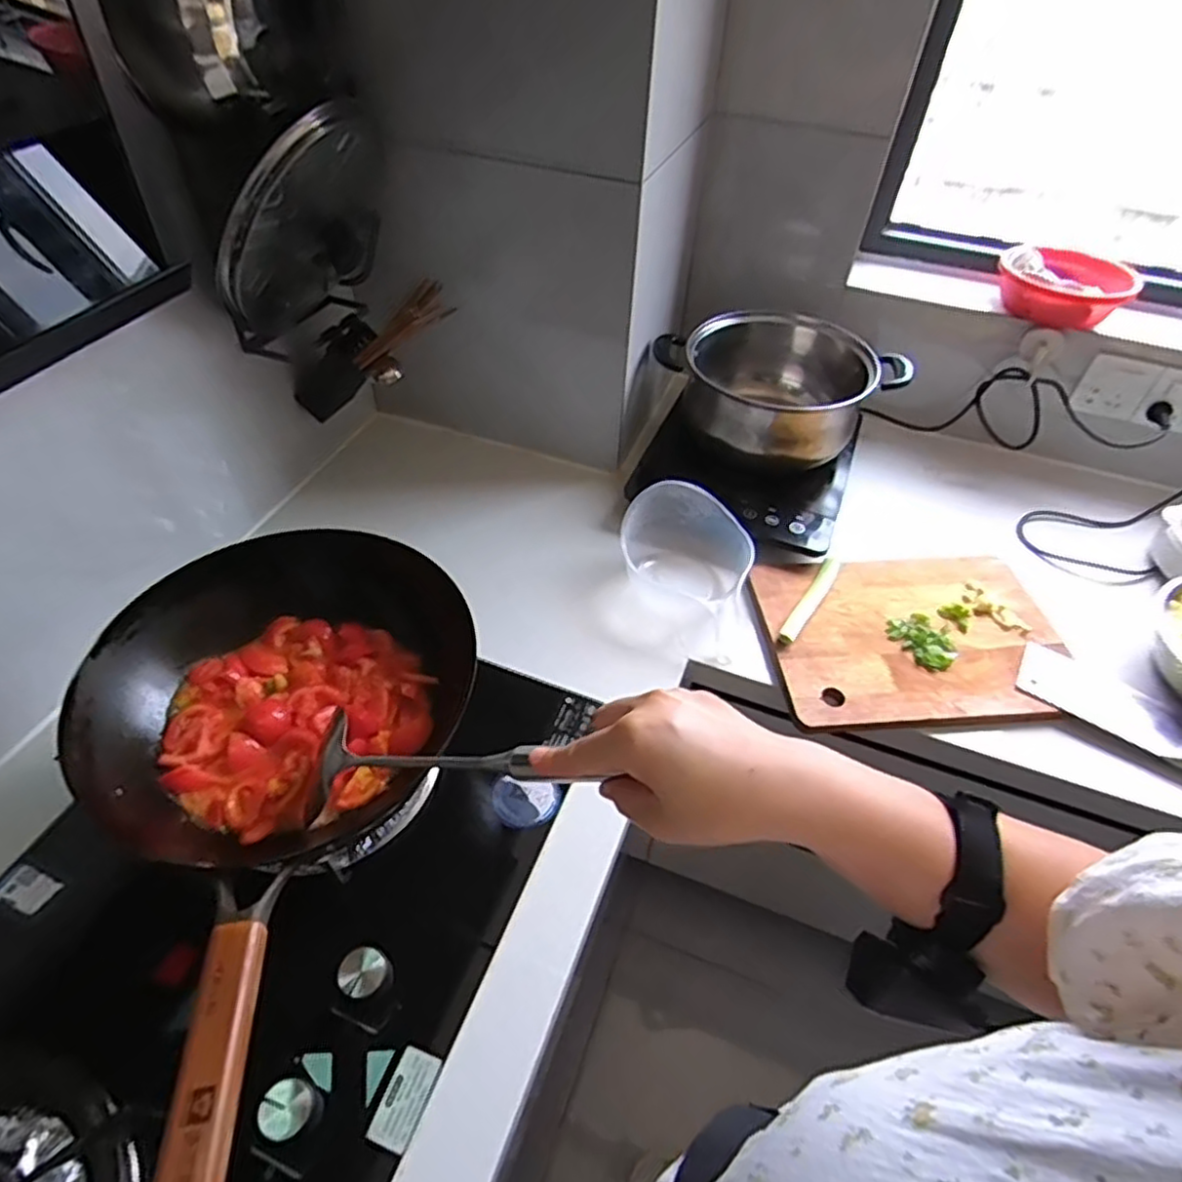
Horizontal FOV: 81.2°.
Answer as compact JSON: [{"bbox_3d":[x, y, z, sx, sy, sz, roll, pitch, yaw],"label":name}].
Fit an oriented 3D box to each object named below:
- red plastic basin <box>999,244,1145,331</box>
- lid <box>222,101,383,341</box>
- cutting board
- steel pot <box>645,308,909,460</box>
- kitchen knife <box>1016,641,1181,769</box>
[{"bbox_3d":[0.652,-0.427,0.972,0.180,0.060,0.174,1,48,-2],"label":"red plastic basin"},{"bbox_3d":[-0.302,-0.410,0.772,0.075,0.222,0.263,30,53,-6],"label":"lid"},{"bbox_3d":[0.384,0.049,0.824,0.340,0.016,0.245,-3,48,-6],"label":"cutting board"},{"bbox_3d":[0.261,-0.282,0.975,0.307,0.126,0.214,-9,49,-11],"label":"steel pot"},{"bbox_3d":[0.612,0.148,0.747,0.274,0.016,0.075,30,53,22],"label":"kitchen knife"}]

